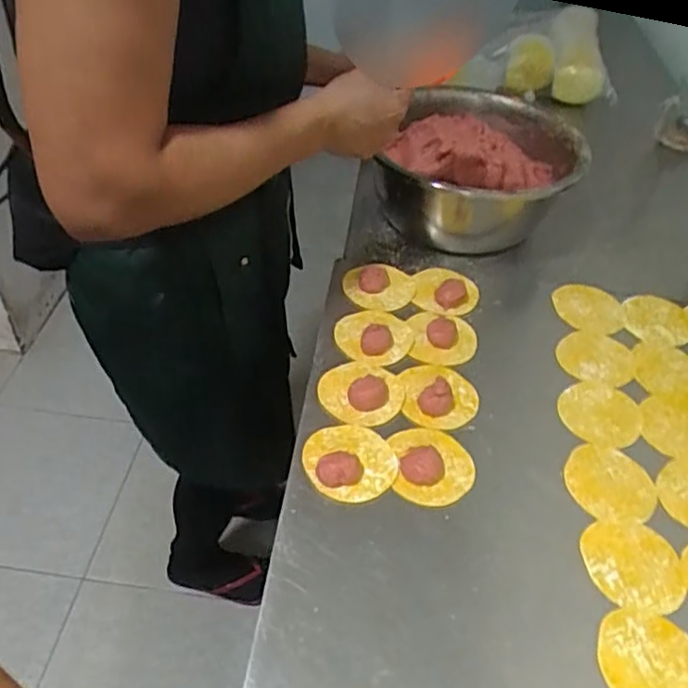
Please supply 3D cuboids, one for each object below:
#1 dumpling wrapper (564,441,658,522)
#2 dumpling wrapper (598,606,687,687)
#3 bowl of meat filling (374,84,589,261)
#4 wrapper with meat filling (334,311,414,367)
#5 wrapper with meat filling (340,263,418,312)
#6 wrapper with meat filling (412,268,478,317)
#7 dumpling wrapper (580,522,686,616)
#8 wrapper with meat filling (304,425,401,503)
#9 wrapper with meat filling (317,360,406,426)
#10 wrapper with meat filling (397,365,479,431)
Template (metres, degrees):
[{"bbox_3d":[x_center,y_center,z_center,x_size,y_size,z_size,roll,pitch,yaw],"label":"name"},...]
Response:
[{"bbox_3d":[0.247,0.130,0.597,0.079,0.004,0.079,3,44,-3],"label":"dumpling wrapper"},{"bbox_3d":[0.233,0.242,0.481,0.080,0.004,0.082,3,44,-3],"label":"dumpling wrapper"},{"bbox_3d":[0.174,-0.224,0.836,0.234,0.127,0.205,21,46,15],"label":"bowl of meat filling"},{"bbox_3d":[0.038,-0.013,0.692,0.081,0.017,0.076,3,44,-3],"label":"wrapper with meat filling"},{"bbox_3d":[0.042,-0.067,0.745,0.081,0.022,0.058,-8,46,-14],"label":"wrapper with meat filling"},{"bbox_3d":[0.118,-0.060,0.749,0.075,0.019,0.066,12,45,6],"label":"wrapper with meat filling"},{"bbox_3d":[0.242,0.184,0.539,0.080,0.004,0.078,3,47,-3],"label":"dumpling wrapper"},{"bbox_3d":[0.006,0.103,0.584,0.084,0.018,0.075,-4,45,-10],"label":"wrapper with meat filling"},{"bbox_3d":[0.018,0.044,0.640,0.080,0.020,0.074,3,44,-3],"label":"wrapper with meat filling"},{"bbox_3d":[0.096,0.043,0.639,0.079,0.030,0.074,14,45,8],"label":"wrapper with meat filling"}]

